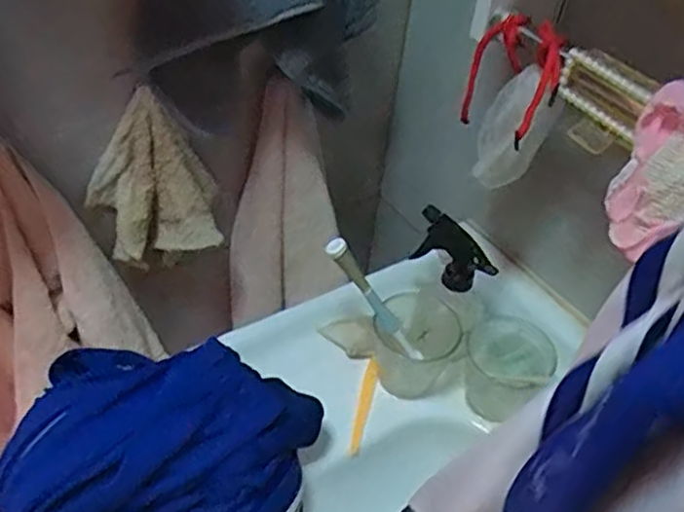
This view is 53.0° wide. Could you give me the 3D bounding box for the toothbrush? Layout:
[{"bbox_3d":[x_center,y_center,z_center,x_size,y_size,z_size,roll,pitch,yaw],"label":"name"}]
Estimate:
[{"bbox_3d":[0.030,0.041,0.635,0.021,0.152,0.025,-18,34,29],"label":"toothbrush"}]

